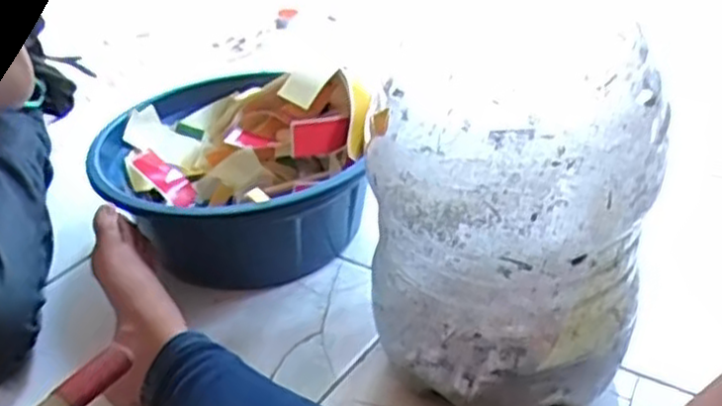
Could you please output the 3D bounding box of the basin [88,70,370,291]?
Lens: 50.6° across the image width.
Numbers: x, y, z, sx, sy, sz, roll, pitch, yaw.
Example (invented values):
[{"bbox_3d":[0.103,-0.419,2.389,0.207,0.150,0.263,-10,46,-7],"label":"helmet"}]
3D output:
[{"bbox_3d":[-0.153,-0.048,0.967,0.303,0.156,0.341,-2,33,4],"label":"basin"}]

